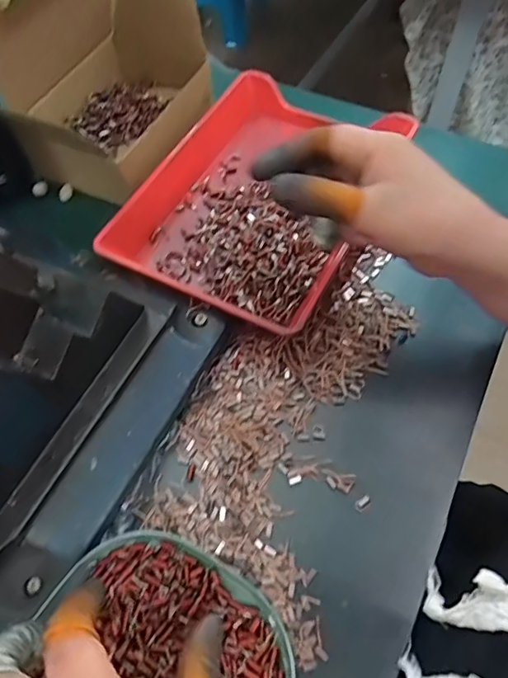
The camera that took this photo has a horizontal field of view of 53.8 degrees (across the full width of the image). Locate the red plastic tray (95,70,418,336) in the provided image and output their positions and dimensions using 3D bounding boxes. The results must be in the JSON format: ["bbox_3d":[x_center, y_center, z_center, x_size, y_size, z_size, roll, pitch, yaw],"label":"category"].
[{"bbox_3d":[0.002,-0.122,0.420,0.179,0.035,0.238,25,65,13],"label":"red plastic tray"}]

